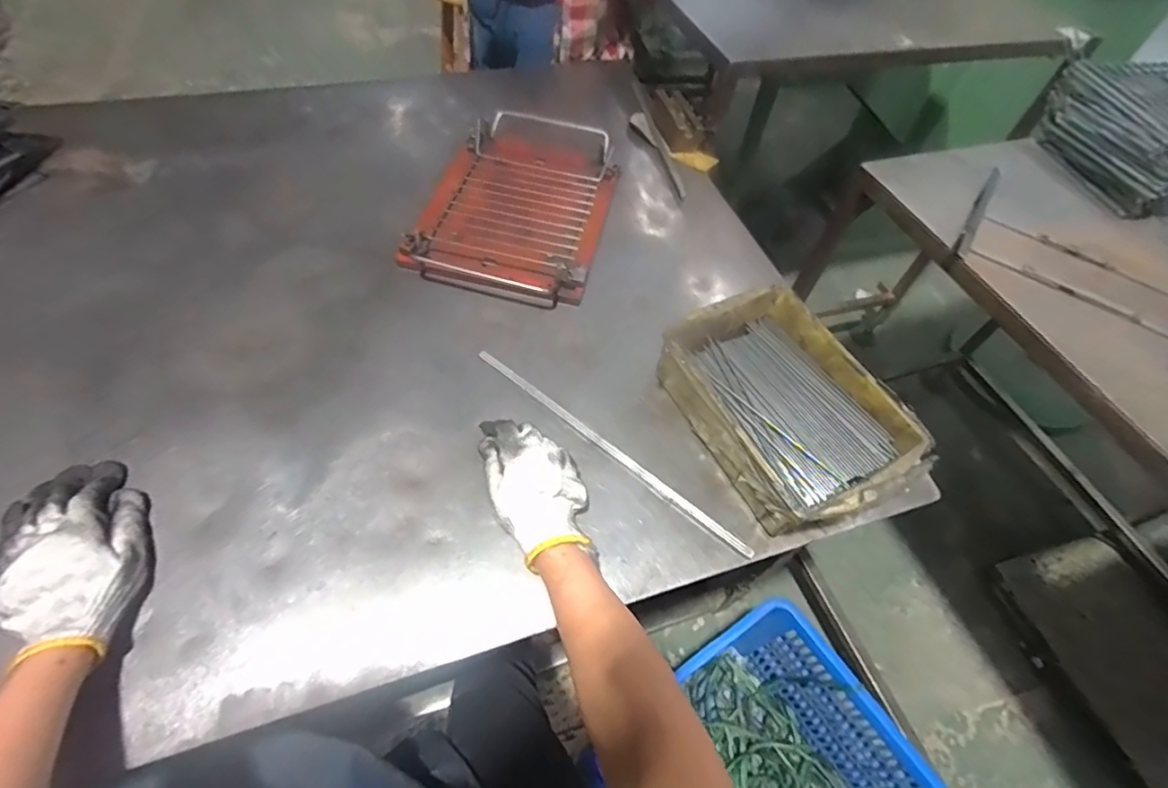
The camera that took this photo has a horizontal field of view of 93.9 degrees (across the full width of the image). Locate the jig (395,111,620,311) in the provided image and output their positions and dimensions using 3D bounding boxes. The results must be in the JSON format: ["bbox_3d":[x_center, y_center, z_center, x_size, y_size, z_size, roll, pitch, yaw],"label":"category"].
[{"bbox_3d":[-0.089,-0.279,0.782,0.247,0.042,0.363,12,55,3],"label":"jig"}]

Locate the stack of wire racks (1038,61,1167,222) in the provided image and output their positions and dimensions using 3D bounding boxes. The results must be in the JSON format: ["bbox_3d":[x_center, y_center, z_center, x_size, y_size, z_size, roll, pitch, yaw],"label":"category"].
[{"bbox_3d":[0.832,-0.384,0.796,0.274,0.105,0.277,-4,56,-8],"label":"stack of wire racks"}]

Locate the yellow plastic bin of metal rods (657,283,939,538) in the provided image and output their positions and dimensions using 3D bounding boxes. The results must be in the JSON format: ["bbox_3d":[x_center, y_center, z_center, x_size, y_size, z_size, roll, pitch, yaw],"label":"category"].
[{"bbox_3d":[0.212,0.012,0.586,0.181,0.071,0.256,-21,63,-19],"label":"yellow plastic bin of metal rods"}]

